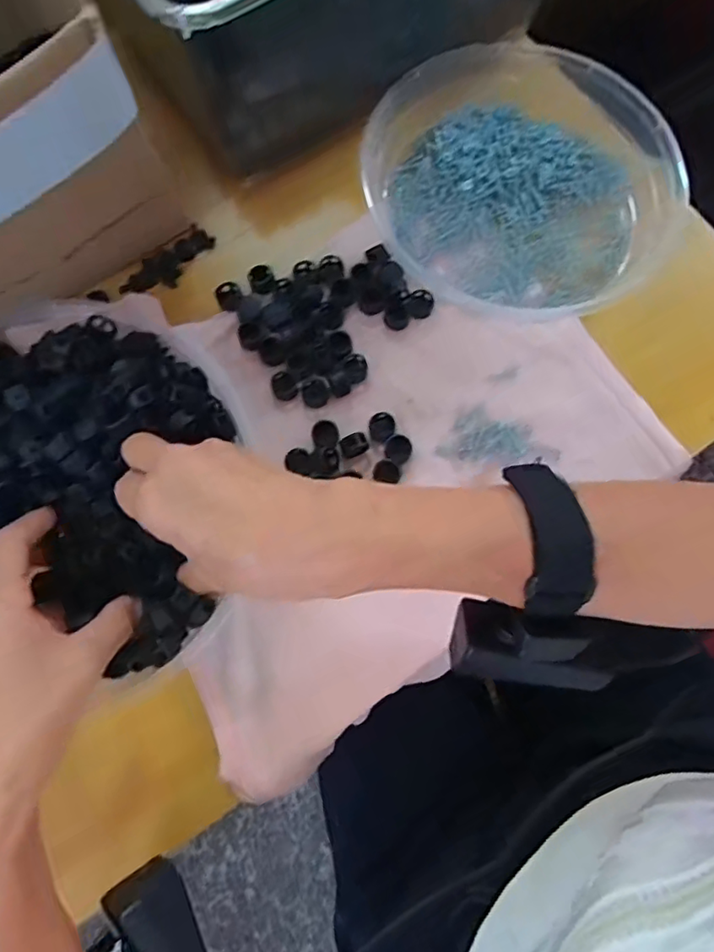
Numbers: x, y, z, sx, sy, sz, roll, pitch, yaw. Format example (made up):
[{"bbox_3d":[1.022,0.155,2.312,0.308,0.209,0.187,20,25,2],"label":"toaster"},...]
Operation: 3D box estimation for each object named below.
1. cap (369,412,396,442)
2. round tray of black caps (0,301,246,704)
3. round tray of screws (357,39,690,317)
[{"bbox_3d":[0.016,-0.031,0.354,0.016,0.010,0.017,0,76,-2],"label":"cap"},{"bbox_3d":[-0.182,-0.001,0.318,0.212,0.045,0.221,0,76,-2],"label":"round tray of black caps"},{"bbox_3d":[0.108,-0.196,0.377,0.196,0.036,0.181,0,76,-2],"label":"round tray of screws"}]

